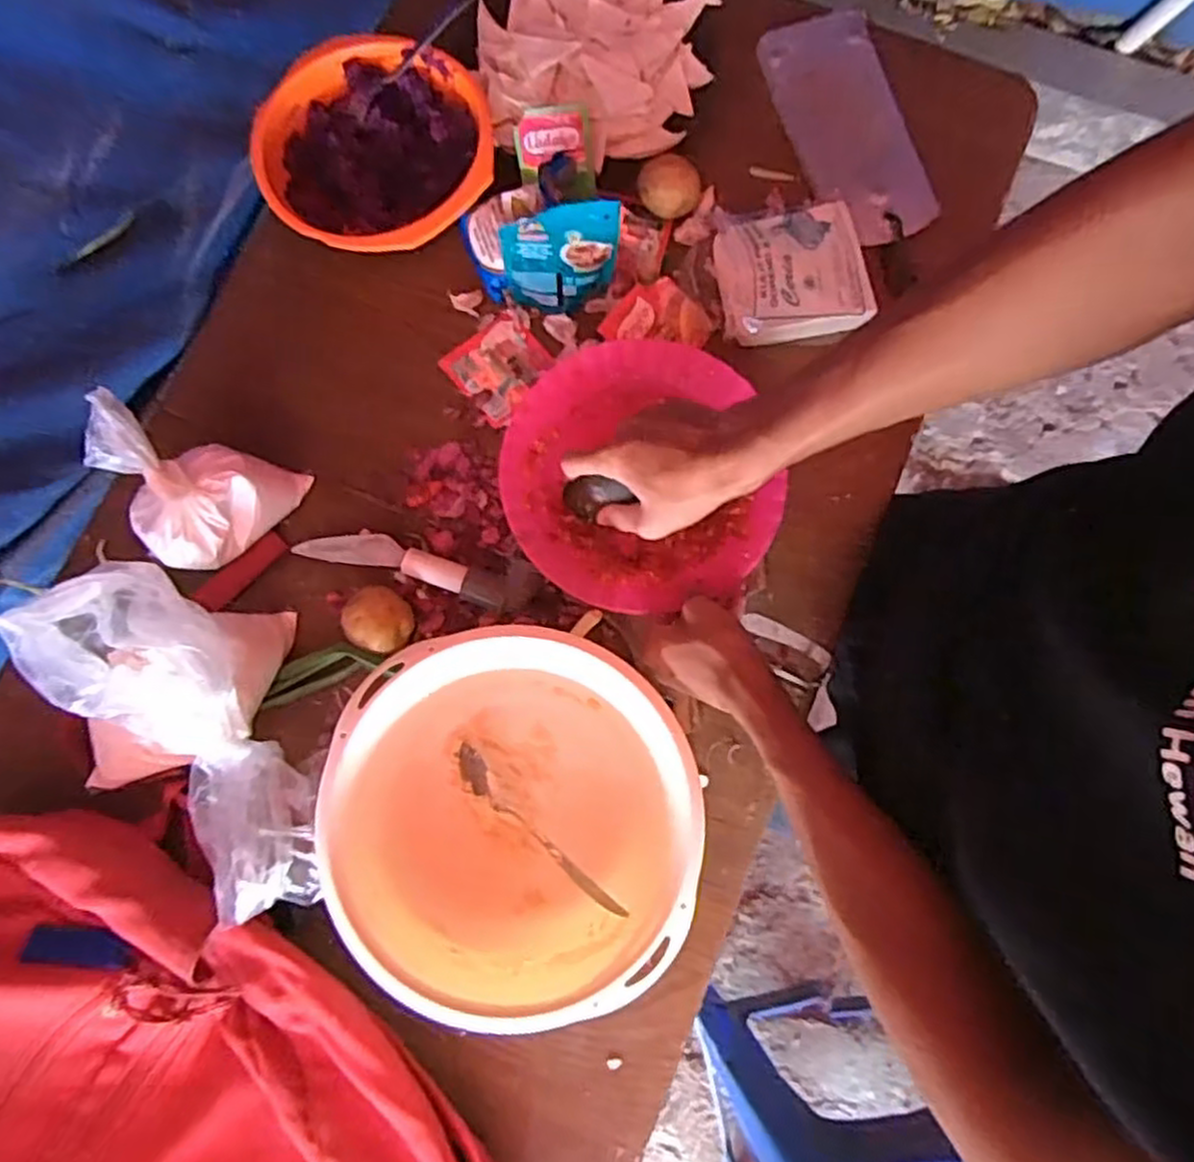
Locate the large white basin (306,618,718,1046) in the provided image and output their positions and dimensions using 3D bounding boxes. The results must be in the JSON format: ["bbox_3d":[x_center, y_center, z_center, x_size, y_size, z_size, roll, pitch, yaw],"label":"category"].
[{"bbox_3d":[-0.057,0.163,0.534,0.244,0.092,0.239,0,78,0],"label":"large white basin"}]

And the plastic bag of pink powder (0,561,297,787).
[{"bbox_3d":[-0.310,0.062,0.532,0.147,0.134,0.137,-12,78,-2],"label":"plastic bag of pink powder"}]

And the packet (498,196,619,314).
[{"bbox_3d":[-0.030,-0.258,0.609,0.091,0.116,0.020,-5,78,-1],"label":"packet"}]

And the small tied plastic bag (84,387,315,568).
[{"bbox_3d":[-0.295,-0.063,0.560,0.087,0.145,0.104,15,78,3],"label":"small tied plastic bag"}]

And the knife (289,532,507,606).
[{"bbox_3d":[-0.156,-0.014,0.609,0.172,0.021,0.029,15,78,3],"label":"knife"}]

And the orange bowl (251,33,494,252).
[{"bbox_3d":[-0.192,-0.363,0.657,0.199,0.055,0.201,0,78,0],"label":"orange bowl"}]

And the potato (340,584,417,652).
[{"bbox_3d":[-0.172,0.029,0.591,0.060,0.038,0.048,25,79,5],"label":"potato"}]

